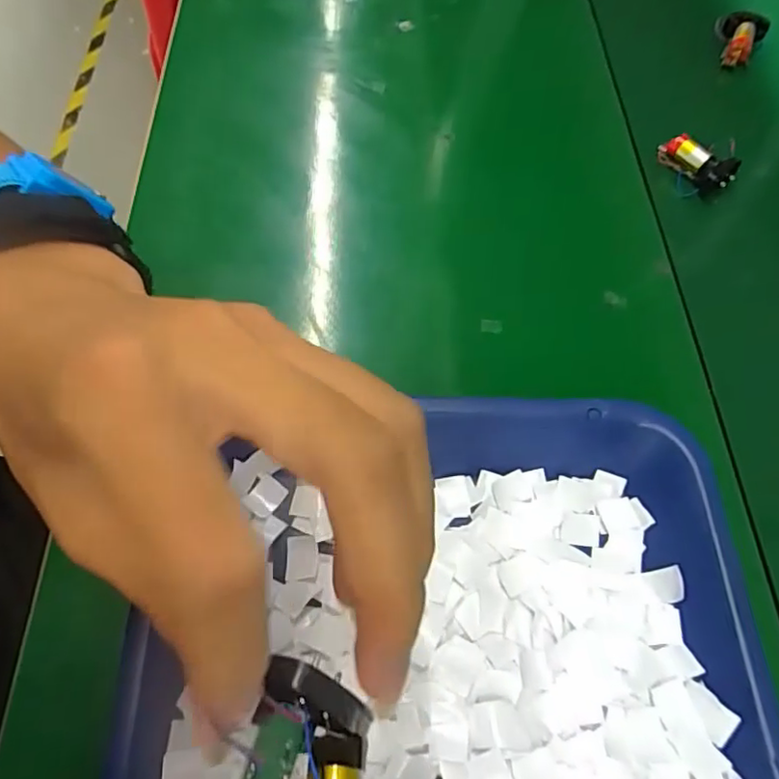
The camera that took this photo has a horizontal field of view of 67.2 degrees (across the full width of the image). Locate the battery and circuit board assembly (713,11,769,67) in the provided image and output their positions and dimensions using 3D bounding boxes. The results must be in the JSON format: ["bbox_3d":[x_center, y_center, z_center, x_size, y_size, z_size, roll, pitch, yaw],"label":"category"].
[{"bbox_3d":[0.280,-0.285,0.473,0.037,0.023,0.041,29,66,14],"label":"battery and circuit board assembly"}]

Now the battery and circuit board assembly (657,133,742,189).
[{"bbox_3d":[0.213,-0.157,0.406,0.052,0.019,0.024,26,66,12],"label":"battery and circuit board assembly"}]

